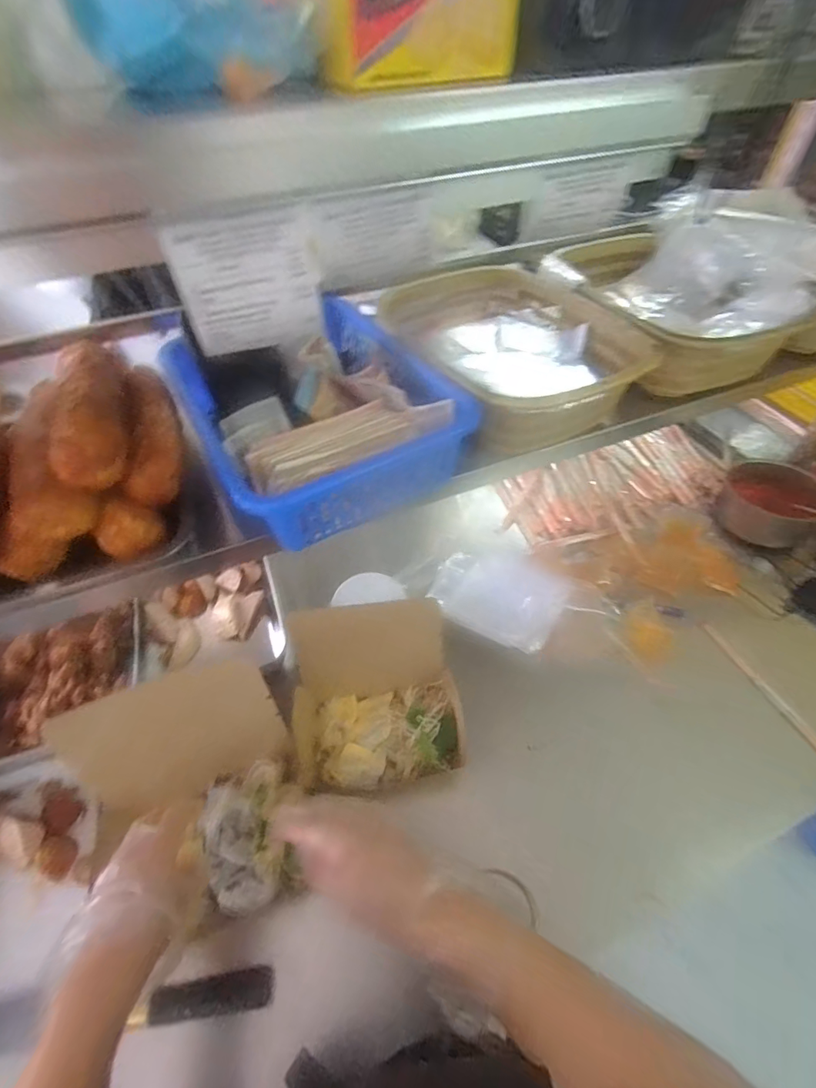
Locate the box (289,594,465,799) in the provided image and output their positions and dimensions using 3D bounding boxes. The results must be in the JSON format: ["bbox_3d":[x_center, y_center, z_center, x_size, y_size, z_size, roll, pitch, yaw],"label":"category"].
[{"bbox_3d":[-0.047,0.179,0.581,0.212,0.120,0.204,-9,50,-6],"label":"box"}]

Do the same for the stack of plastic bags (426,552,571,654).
[{"bbox_3d":[0.135,0.072,0.720,0.192,0.031,0.145,27,56,23],"label":"stack of plastic bags"}]

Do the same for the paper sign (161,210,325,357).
[{"bbox_3d":[-0.092,-0.153,0.280,0.081,0.066,0.009,-20,52,-14],"label":"paper sign"}]

